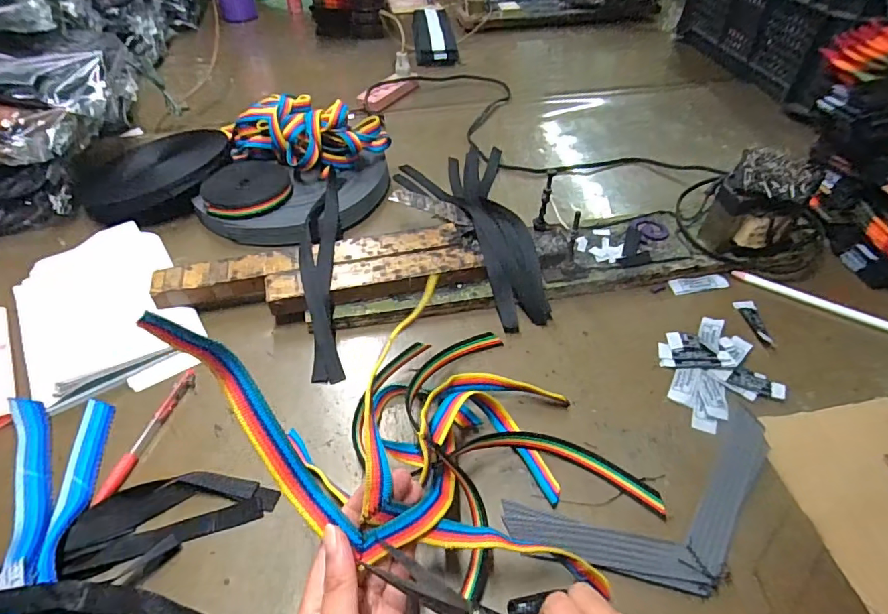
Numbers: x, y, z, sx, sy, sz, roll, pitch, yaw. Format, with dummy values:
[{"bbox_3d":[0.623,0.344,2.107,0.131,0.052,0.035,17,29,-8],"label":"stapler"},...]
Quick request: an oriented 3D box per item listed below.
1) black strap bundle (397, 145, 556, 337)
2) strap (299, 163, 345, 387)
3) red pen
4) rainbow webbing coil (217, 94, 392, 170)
[{"bbox_3d":[0.025,-0.127,0.602,0.150,0.053,0.358,-4,47,-3],"label":"black strap bundle"},{"bbox_3d":[-0.137,-0.059,0.548,0.040,0.043,0.305,-8,47,-7],"label":"strap"},{"bbox_3d":[-0.256,0.108,0.424,0.014,0.016,0.131,9,47,8],"label":"red pen"},{"bbox_3d":[-0.197,-0.236,0.658,0.222,0.073,0.102,17,50,14],"label":"rainbow webbing coil"}]

